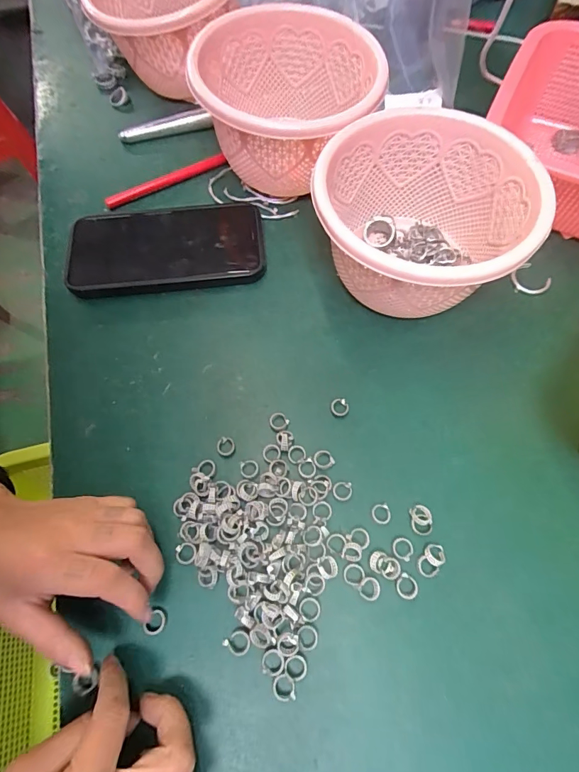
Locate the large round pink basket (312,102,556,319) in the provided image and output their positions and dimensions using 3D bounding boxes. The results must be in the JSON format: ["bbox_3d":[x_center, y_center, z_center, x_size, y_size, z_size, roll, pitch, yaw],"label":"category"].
[{"bbox_3d":[0.093,-0.113,0.300,0.143,0.090,0.149,-1,67,2],"label":"large round pink basket"}]

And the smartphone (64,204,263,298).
[{"bbox_3d":[-0.103,-0.117,0.338,0.158,0.014,0.080,-7,67,-1],"label":"smartphone"}]

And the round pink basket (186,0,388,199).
[{"bbox_3d":[0.001,-0.229,0.342,0.140,0.090,0.143,-1,67,2],"label":"round pink basket"}]

